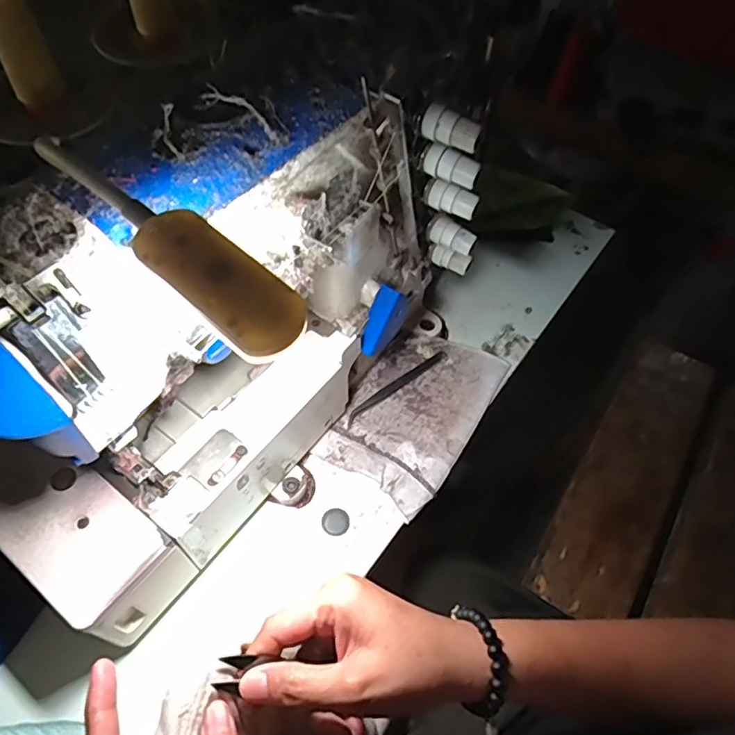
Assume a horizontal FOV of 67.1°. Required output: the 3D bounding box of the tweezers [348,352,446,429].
[{"bbox_3d":[0.030,0.018,0.582,0.138,0.010,0.013,-35,65,-23],"label":"tweezers"}]

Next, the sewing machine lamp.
[{"bbox_3d":[-0.083,-0.055,0.232,0.143,0.022,0.033,38,63,20],"label":"sewing machine lamp"}]

